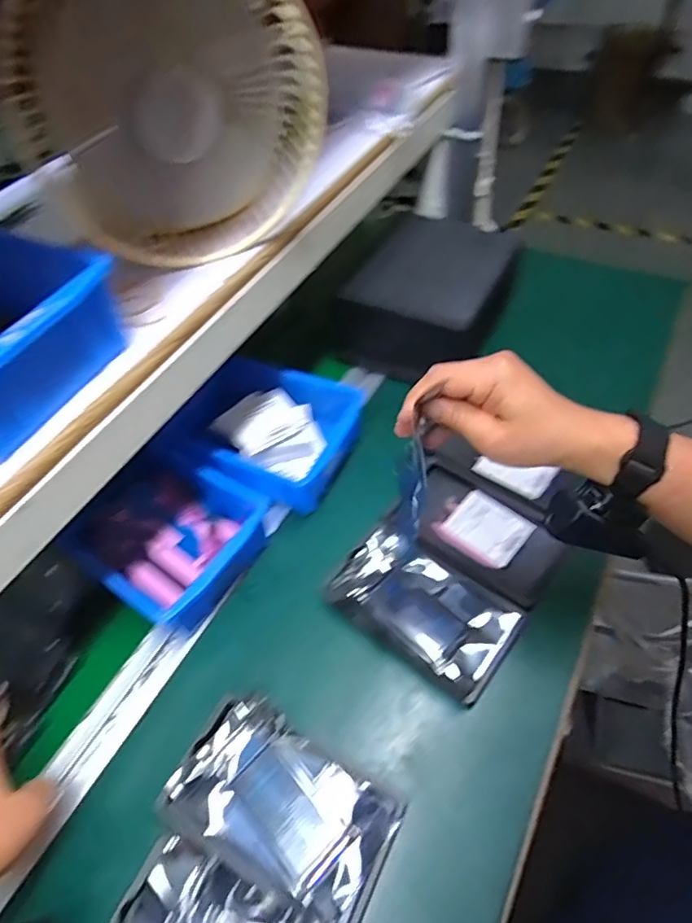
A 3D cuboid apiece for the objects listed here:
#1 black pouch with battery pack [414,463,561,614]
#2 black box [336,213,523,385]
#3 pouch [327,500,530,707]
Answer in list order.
[{"bbox_3d":[0.127,0.068,0.524,0.146,0.024,0.092,32,62,27],"label":"black pouch with battery pack"},{"bbox_3d":[0.102,-0.204,0.672,0.165,0.092,0.194,17,56,17],"label":"black box"},{"bbox_3d":[0.069,0.121,0.478,0.154,0.015,0.102,31,61,26],"label":"pouch"}]

